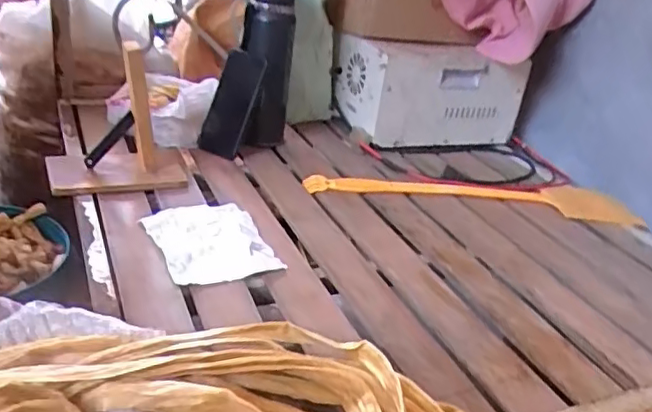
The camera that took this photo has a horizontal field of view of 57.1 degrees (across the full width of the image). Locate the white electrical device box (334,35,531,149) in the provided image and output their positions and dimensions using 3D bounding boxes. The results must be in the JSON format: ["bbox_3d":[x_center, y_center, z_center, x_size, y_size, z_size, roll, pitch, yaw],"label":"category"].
[{"bbox_3d":[0.185,-0.214,1.136,0.318,0.189,0.186,-3,29,-23],"label":"white electrical device box"}]

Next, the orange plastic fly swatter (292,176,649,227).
[{"bbox_3d":[0.228,-0.025,0.939,0.517,0.021,0.105,5,24,-3],"label":"orange plastic fly swatter"}]

